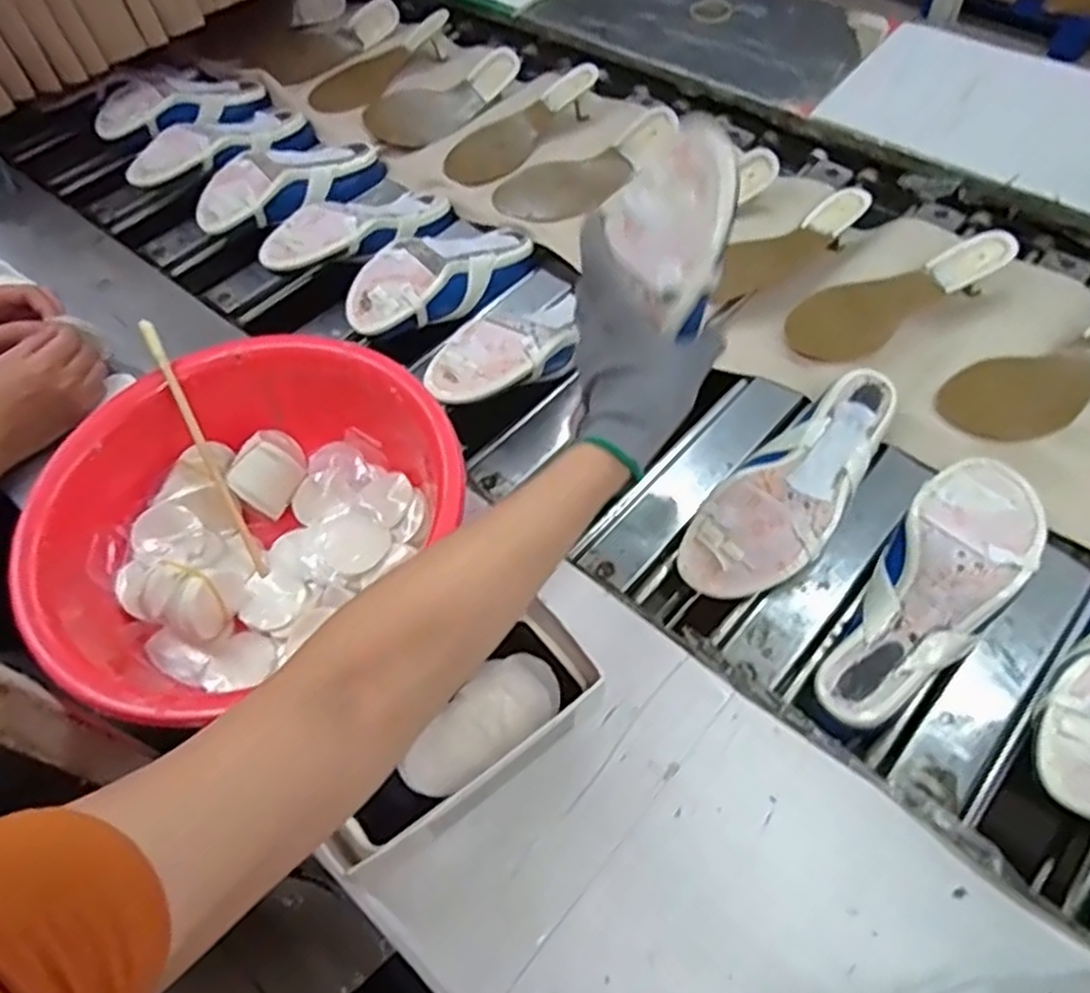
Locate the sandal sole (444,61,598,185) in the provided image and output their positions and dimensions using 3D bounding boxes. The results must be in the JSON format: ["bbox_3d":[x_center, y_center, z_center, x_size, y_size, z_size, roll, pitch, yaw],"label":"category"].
[{"bbox_3d":[-0.030,-0.465,0.947,0.224,0.032,0.069,-40,62,-4],"label":"sandal sole"}]

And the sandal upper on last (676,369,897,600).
[{"bbox_3d":[0.202,-0.009,0.605,0.087,0.059,0.217,36,66,23],"label":"sandal upper on last"}]

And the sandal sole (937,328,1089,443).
[{"bbox_3d":[0.454,-0.124,0.671,0.220,0.043,0.091,-33,61,-17],"label":"sandal sole"}]

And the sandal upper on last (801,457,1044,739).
[{"bbox_3d":[0.275,0.068,0.541,0.085,0.051,0.230,35,83,23],"label":"sandal upper on last"}]

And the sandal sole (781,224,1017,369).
[{"bbox_3d":[0.334,-0.201,0.730,0.222,0.050,0.083,-25,59,-12],"label":"sandal sole"}]

